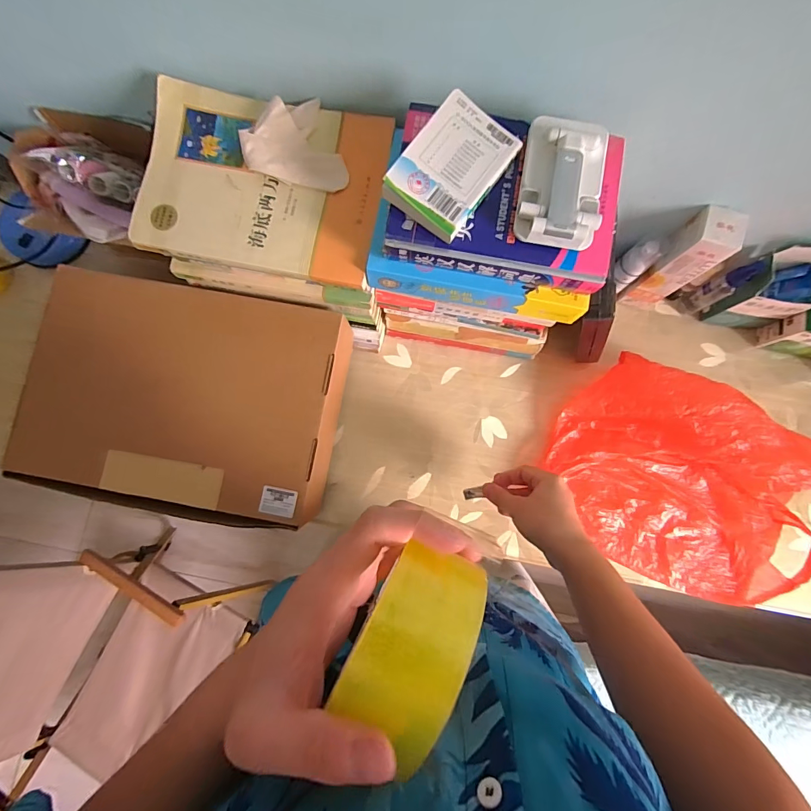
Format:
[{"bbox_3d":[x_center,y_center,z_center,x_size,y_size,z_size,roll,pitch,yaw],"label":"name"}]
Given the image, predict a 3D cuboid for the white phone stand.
[{"bbox_3d":[0.129,-0.181,0.327,0.065,0.024,0.102,10,83,2],"label":"white phone stand"}]

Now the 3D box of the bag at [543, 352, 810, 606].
[{"bbox_3d":[0.374,0.108,0.516,0.360,0.118,0.246,29,84,4],"label":"bag"}]

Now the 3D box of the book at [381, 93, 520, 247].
[{"bbox_3d":[0.038,-0.196,0.329,0.070,0.020,0.107,36,84,5],"label":"book"}]

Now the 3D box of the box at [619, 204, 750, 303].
[{"bbox_3d":[0.343,-0.179,0.518,0.047,0.172,0.046,11,83,2],"label":"box"}]

